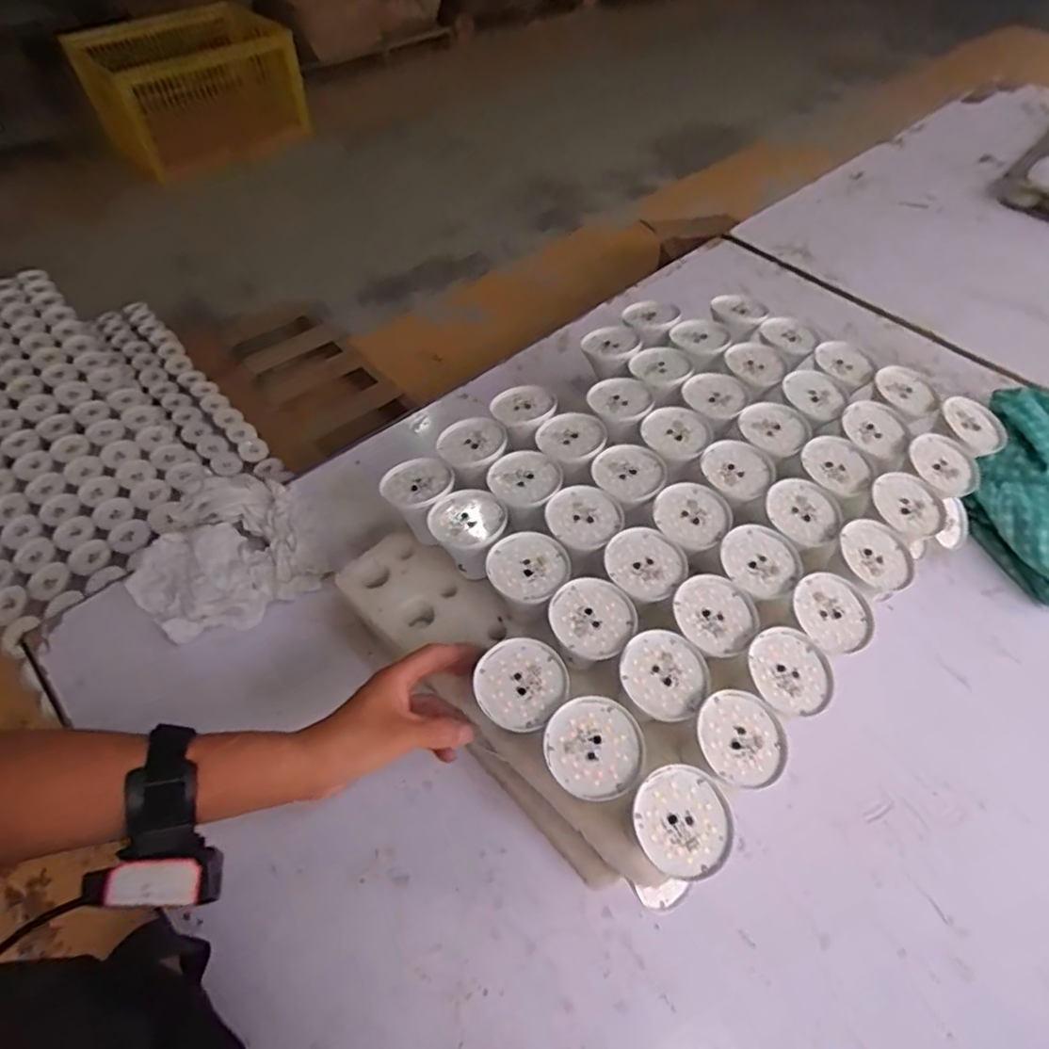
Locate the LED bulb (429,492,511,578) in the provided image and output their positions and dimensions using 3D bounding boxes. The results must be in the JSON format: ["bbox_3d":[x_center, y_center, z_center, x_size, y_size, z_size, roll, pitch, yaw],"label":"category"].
[{"bbox_3d":[-0.048,0.011,0.560,0.063,0.061,0.066,0,53,0],"label":"LED bulb"}]

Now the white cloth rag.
[{"bbox_3d":[-0.335,0.037,0.694,0.189,0.050,0.170,-33,77,-9],"label":"white cloth rag"}]

